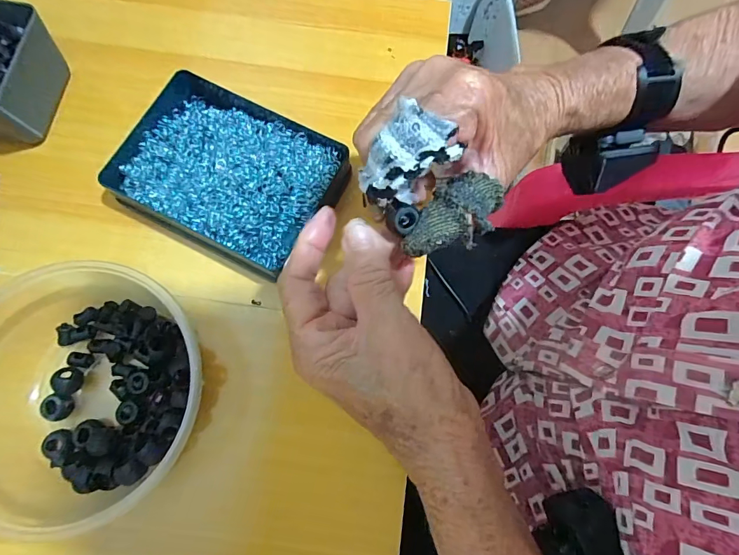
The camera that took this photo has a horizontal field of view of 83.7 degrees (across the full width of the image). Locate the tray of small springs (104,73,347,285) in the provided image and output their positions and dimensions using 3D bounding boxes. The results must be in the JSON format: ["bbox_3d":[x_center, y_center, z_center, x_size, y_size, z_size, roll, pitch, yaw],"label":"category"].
[{"bbox_3d":[-0.101,-0.075,0.305,0.146,0.030,0.109,26,76,5],"label":"tray of small springs"}]

